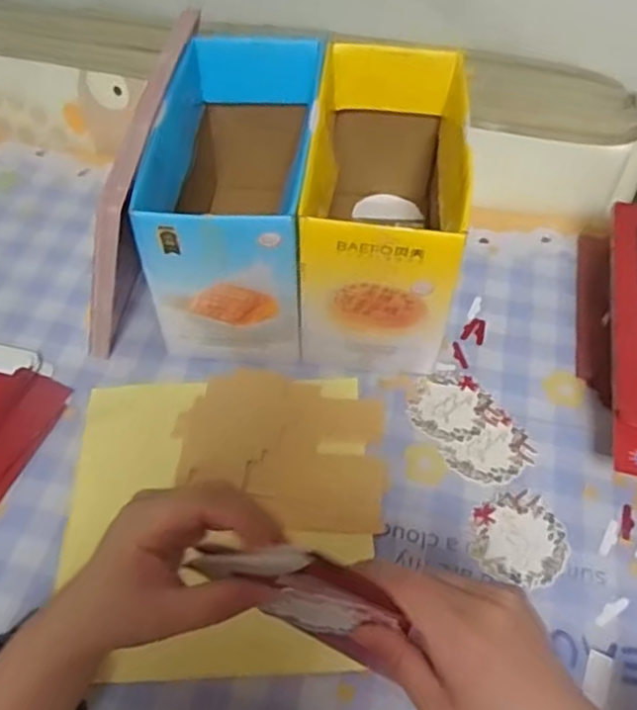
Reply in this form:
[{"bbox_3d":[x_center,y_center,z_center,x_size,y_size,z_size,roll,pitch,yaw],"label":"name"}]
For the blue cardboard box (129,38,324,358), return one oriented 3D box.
[{"bbox_3d":[-0.062,-0.135,0.570,0.112,0.151,0.238,3,53,2],"label":"blue cardboard box"}]

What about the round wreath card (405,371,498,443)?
[{"bbox_3d":[0.107,0.040,0.546,0.067,0.004,0.063,17,55,12],"label":"round wreath card"}]

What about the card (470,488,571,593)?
[{"bbox_3d":[0.141,0.126,0.482,0.065,0.004,0.068,0,53,0],"label":"card"}]

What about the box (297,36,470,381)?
[{"bbox_3d":[0.052,-0.120,0.561,0.108,0.149,0.220,6,54,4],"label":"box"}]

